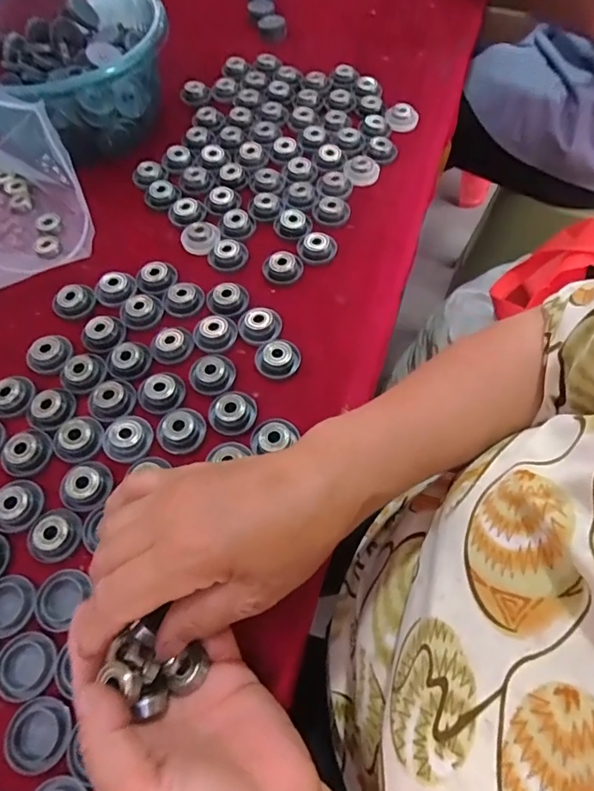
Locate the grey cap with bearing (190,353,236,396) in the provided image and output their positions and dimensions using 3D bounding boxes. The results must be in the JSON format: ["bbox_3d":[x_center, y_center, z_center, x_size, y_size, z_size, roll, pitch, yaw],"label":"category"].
[{"bbox_3d":[-0.062,-0.019,0.358,0.030,0.014,0.035,-9,62,-6],"label":"grey cap with bearing"}]

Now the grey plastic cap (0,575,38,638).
[{"bbox_3d":[-0.172,0.124,0.288,0.034,0.004,0.033,1,61,-1],"label":"grey plastic cap"}]

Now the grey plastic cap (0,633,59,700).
[{"bbox_3d":[-0.152,0.149,0.270,0.035,0.004,0.031,-8,60,-1],"label":"grey plastic cap"}]

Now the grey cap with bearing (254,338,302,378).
[{"bbox_3d":[-0.015,-0.029,0.364,0.031,0.013,0.030,1,61,-1],"label":"grey cap with bearing"}]

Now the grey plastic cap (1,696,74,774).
[{"bbox_3d":[-0.136,0.177,0.255,0.031,0.009,0.031,1,61,-1],"label":"grey plastic cap"}]

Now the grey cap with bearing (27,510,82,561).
[{"bbox_3d":[-0.152,0.086,0.304,0.030,0.009,0.031,1,61,-1],"label":"grey cap with bearing"}]

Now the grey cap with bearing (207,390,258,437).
[{"bbox_3d":[-0.045,0.010,0.340,0.029,0.014,0.032,16,62,7],"label":"grey cap with bearing"}]

